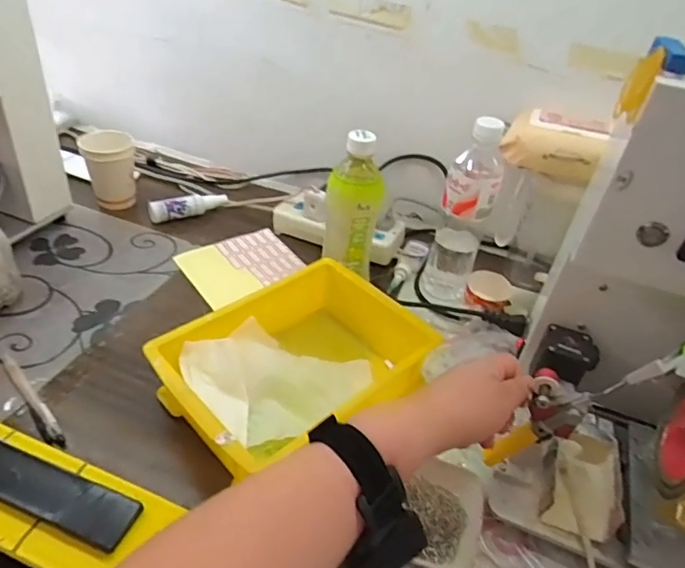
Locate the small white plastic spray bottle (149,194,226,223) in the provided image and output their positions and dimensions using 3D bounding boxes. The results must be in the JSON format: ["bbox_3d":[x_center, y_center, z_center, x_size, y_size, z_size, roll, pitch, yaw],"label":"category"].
[{"bbox_3d":[-0.229,-0.117,0.771,0.113,0.026,0.029,-12,42,-23],"label":"small white plastic spray bottle"}]

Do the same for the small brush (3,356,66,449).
[{"bbox_3d":[-0.303,0.113,0.505,0.015,0.018,0.122,-27,50,-36],"label":"small brush"}]

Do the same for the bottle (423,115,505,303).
[{"bbox_3d":[0.146,-0.084,0.626,0.056,0.233,0.060,12,38,5],"label":"bottle"}]

